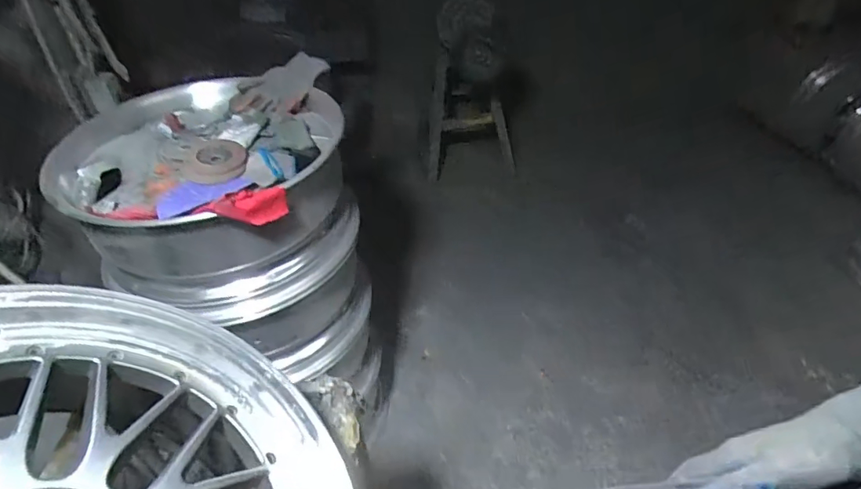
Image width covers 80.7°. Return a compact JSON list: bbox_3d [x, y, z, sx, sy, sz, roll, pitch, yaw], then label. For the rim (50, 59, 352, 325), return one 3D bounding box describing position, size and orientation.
[{"bbox_3d":[-0.404,-0.102,0.972,0.489,0.270,0.448,-9,42,-7],"label":"rim"}]

